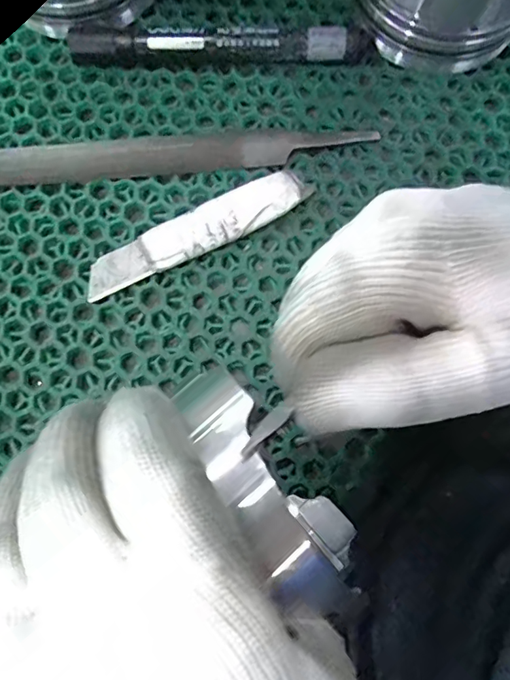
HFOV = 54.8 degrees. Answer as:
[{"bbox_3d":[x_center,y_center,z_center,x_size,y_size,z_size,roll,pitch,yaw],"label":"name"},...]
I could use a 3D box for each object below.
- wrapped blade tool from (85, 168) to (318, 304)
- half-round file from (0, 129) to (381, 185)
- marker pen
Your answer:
[{"bbox_3d":[-0.027,-0.050,0.230,0.110,0.009,0.020,-26,81,-6],"label":"wrapped blade tool"},{"bbox_3d":[-0.064,-0.088,0.238,0.239,0.005,0.017,-5,79,-2],"label":"half-round file"},{"bbox_3d":[-0.017,-0.142,0.242,0.141,0.019,0.014,-1,79,-1],"label":"marker pen"}]

